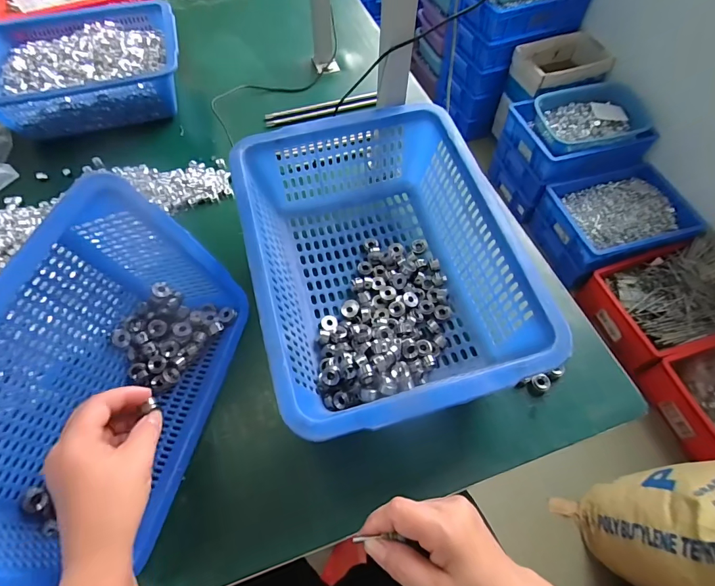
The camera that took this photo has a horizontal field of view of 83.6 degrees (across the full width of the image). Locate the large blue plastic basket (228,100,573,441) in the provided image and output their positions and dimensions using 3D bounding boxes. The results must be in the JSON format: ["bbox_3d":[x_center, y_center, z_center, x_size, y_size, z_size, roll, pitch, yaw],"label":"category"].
[{"bbox_3d":[0.022,-0.032,0.458,0.263,0.124,0.349,-14,61,-8],"label":"large blue plastic basket"}]

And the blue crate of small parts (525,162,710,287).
[{"bbox_3d":[0.953,-0.266,1.497,0.542,0.193,0.350,-19,62,-10],"label":"blue crate of small parts"}]

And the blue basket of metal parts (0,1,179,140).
[{"bbox_3d":[-0.450,-0.379,0.676,0.306,0.089,0.227,-12,61,-7],"label":"blue basket of metal parts"}]

